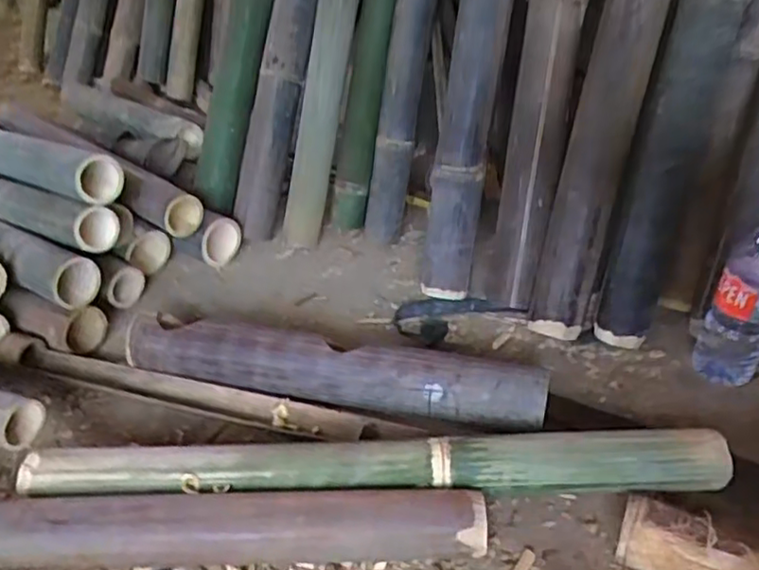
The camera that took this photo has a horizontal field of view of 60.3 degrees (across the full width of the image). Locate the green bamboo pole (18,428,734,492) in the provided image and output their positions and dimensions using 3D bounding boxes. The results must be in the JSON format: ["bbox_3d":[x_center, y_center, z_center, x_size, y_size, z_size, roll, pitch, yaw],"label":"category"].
[{"bbox_3d":[-0.008,0.166,0.619,0.654,0.036,0.048,-1,33,-1],"label":"green bamboo pole"}]

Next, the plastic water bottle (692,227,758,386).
[{"bbox_3d":[0.429,0.013,0.760,0.069,0.231,0.066,17,36,25],"label":"plastic water bottle"}]

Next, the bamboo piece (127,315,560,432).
[{"bbox_3d":[-0.059,0.096,0.739,0.472,0.066,0.054,8,33,13],"label":"bamboo piece"}]

